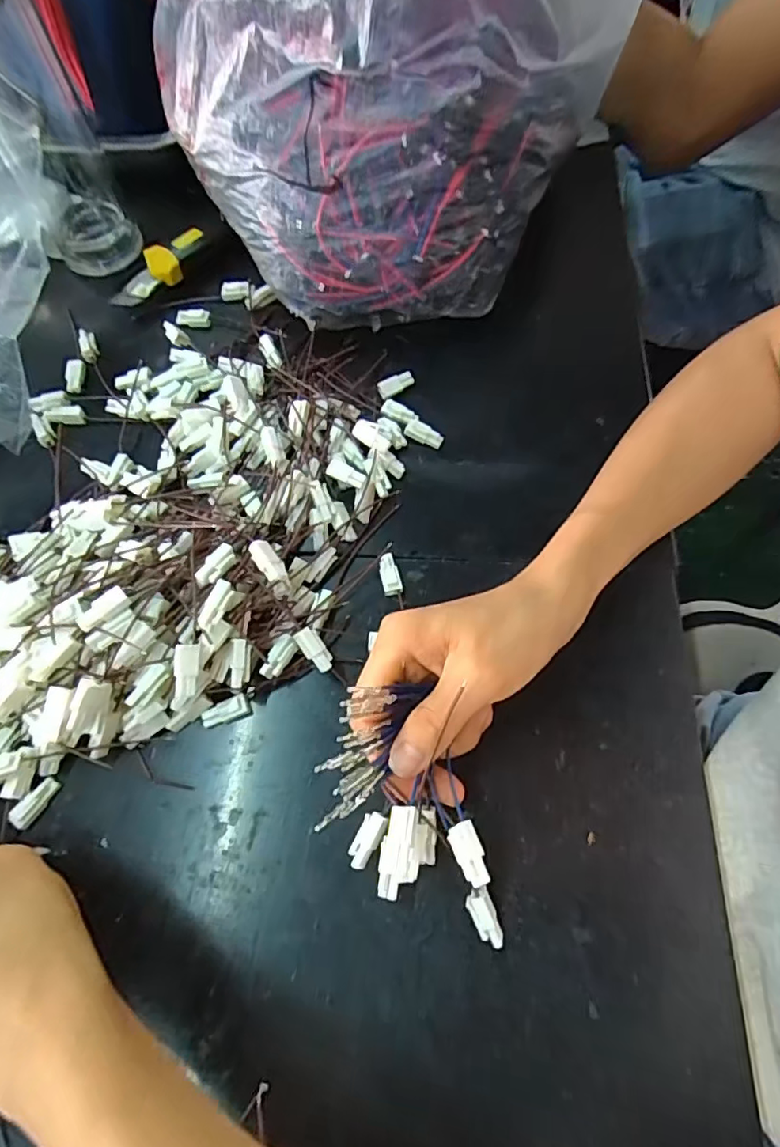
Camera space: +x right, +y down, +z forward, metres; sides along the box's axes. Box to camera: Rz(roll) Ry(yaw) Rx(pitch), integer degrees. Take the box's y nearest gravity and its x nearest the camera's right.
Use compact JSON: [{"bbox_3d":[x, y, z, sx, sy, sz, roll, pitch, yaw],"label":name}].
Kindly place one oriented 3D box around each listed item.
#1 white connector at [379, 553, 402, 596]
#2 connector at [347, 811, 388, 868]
[{"bbox_3d":[0.000,0.001,0.329,0.011,0.009,0.025,-13,66,-3],"label":"white connector"},{"bbox_3d":[-0.010,0.121,0.256,0.011,0.004,0.025,26,77,14],"label":"connector"}]

